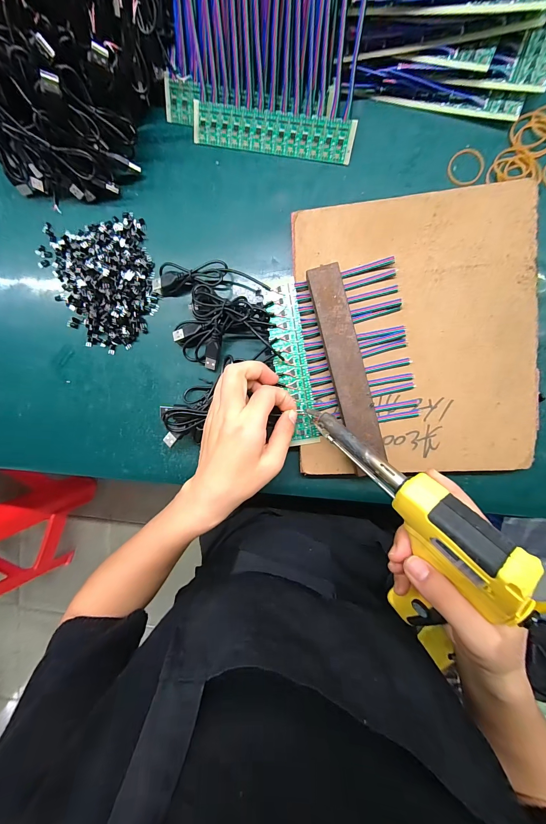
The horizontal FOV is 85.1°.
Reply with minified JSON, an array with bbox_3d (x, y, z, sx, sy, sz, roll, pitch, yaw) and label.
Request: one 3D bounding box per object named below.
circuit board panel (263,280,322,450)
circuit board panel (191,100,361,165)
[{"bbox_3d":[0.018,-0.050,0.294,0.032,0.005,0.164,-11,90,7],"label":"circuit board panel"},{"bbox_3d":[-0.002,-0.280,0.298,0.164,0.004,0.032,14,124,7],"label":"circuit board panel"}]

